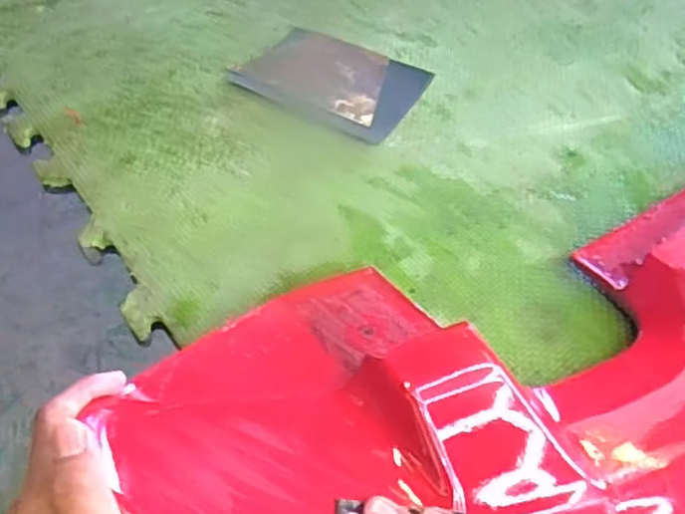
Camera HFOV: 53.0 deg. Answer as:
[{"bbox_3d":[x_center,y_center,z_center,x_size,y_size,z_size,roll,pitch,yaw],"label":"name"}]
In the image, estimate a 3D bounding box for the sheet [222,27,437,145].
[{"bbox_3d":[-0.009,-0.164,0.637,0.164,0.006,0.117,26,54,22],"label":"sheet"}]

